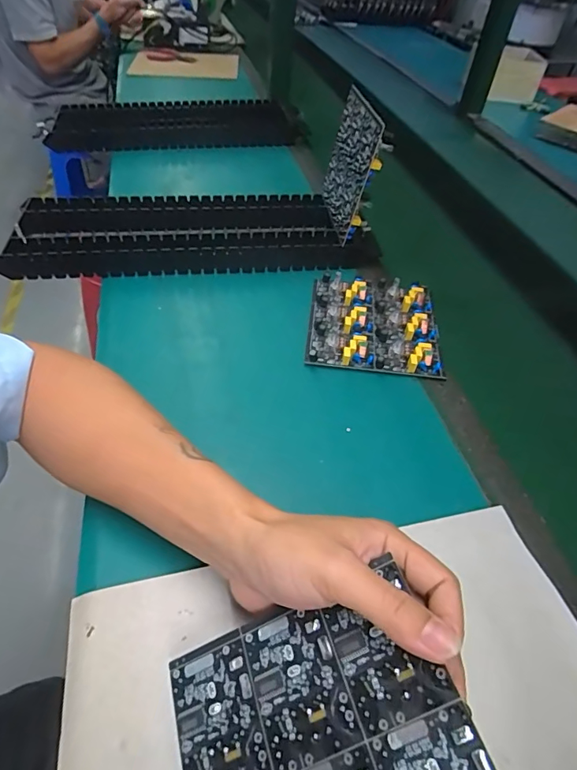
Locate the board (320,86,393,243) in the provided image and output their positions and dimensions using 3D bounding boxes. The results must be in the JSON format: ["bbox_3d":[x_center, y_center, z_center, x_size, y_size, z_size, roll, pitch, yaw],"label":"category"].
[{"bbox_3d":[0.080,-0.260,0.552,0.025,0.141,0.143,2,56,-15],"label":"board"}]

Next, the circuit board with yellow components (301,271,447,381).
[{"bbox_3d":[0.089,-0.067,0.489,0.132,0.023,0.132,6,47,2],"label":"circuit board with yellow components"}]

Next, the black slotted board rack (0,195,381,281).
[{"bbox_3d":[-0.116,-0.192,0.586,0.427,0.031,0.140,-3,48,-7],"label":"black slotted board rack"}]

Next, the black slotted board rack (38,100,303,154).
[{"bbox_3d":[-0.196,-0.469,0.846,0.436,0.045,0.160,-2,47,-7],"label":"black slotted board rack"}]

